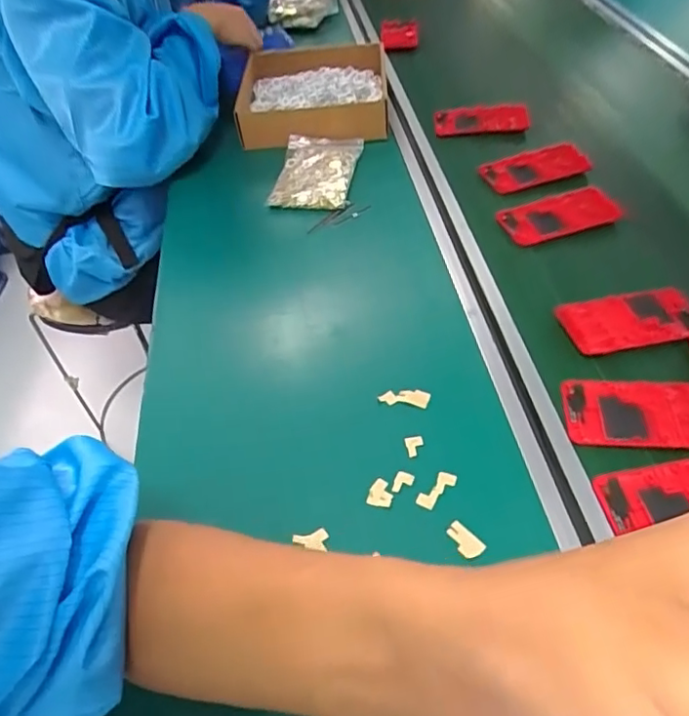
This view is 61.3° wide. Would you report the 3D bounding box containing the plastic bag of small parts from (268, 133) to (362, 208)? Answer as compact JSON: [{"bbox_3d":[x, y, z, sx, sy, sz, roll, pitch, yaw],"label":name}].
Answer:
[{"bbox_3d":[-0.038,-0.234,0.725,0.097,0.025,0.145,-2,46,12],"label":"plastic bag of small parts"}]

